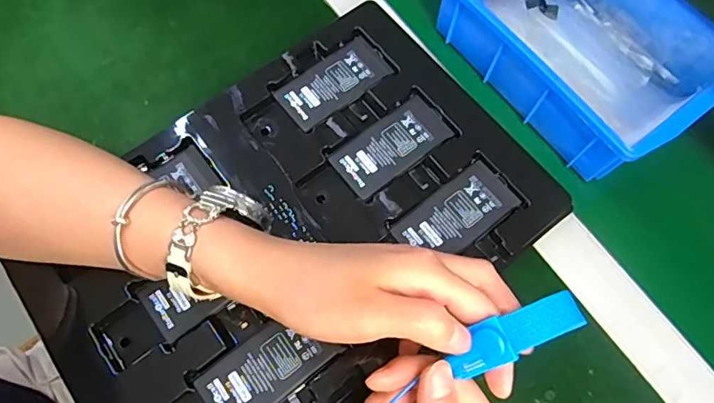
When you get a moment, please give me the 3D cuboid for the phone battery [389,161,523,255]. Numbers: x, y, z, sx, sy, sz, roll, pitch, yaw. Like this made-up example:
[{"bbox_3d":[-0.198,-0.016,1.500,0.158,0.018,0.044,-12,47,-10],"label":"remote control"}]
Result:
[{"bbox_3d":[0.069,0.010,0.341,0.084,0.004,0.043,-36,74,-13],"label":"phone battery"}]

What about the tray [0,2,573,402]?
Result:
[{"bbox_3d":[-0.048,0.020,0.343,0.324,0.030,0.223,-37,74,-13],"label":"tray"}]

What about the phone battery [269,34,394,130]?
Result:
[{"bbox_3d":[-0.018,-0.091,0.379,0.085,0.004,0.042,-37,74,-13],"label":"phone battery"}]

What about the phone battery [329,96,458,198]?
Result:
[{"bbox_3d":[0.025,-0.041,0.360,0.085,0.004,0.043,-35,74,-12],"label":"phone battery"}]

